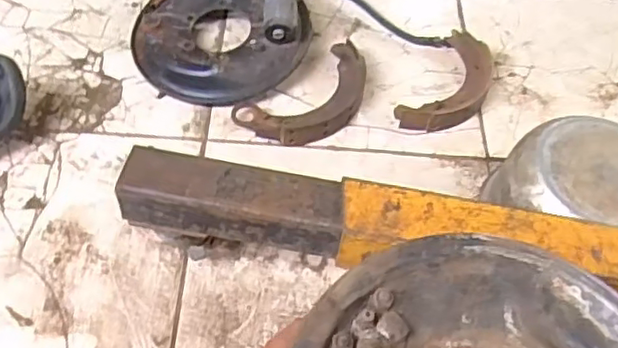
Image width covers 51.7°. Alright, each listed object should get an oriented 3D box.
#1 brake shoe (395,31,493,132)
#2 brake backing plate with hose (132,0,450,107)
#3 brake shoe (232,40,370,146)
[{"bbox_3d":[0.223,-0.136,0.981,0.099,0.039,0.230,28,58,14],"label":"brake shoe"},{"bbox_3d":[-0.038,-0.248,1.000,0.468,0.087,0.250,-17,59,-15],"label":"brake backing plate with hose"},{"bbox_3d":[0.006,-0.108,0.947,0.224,0.033,0.122,-33,65,-24],"label":"brake shoe"}]

